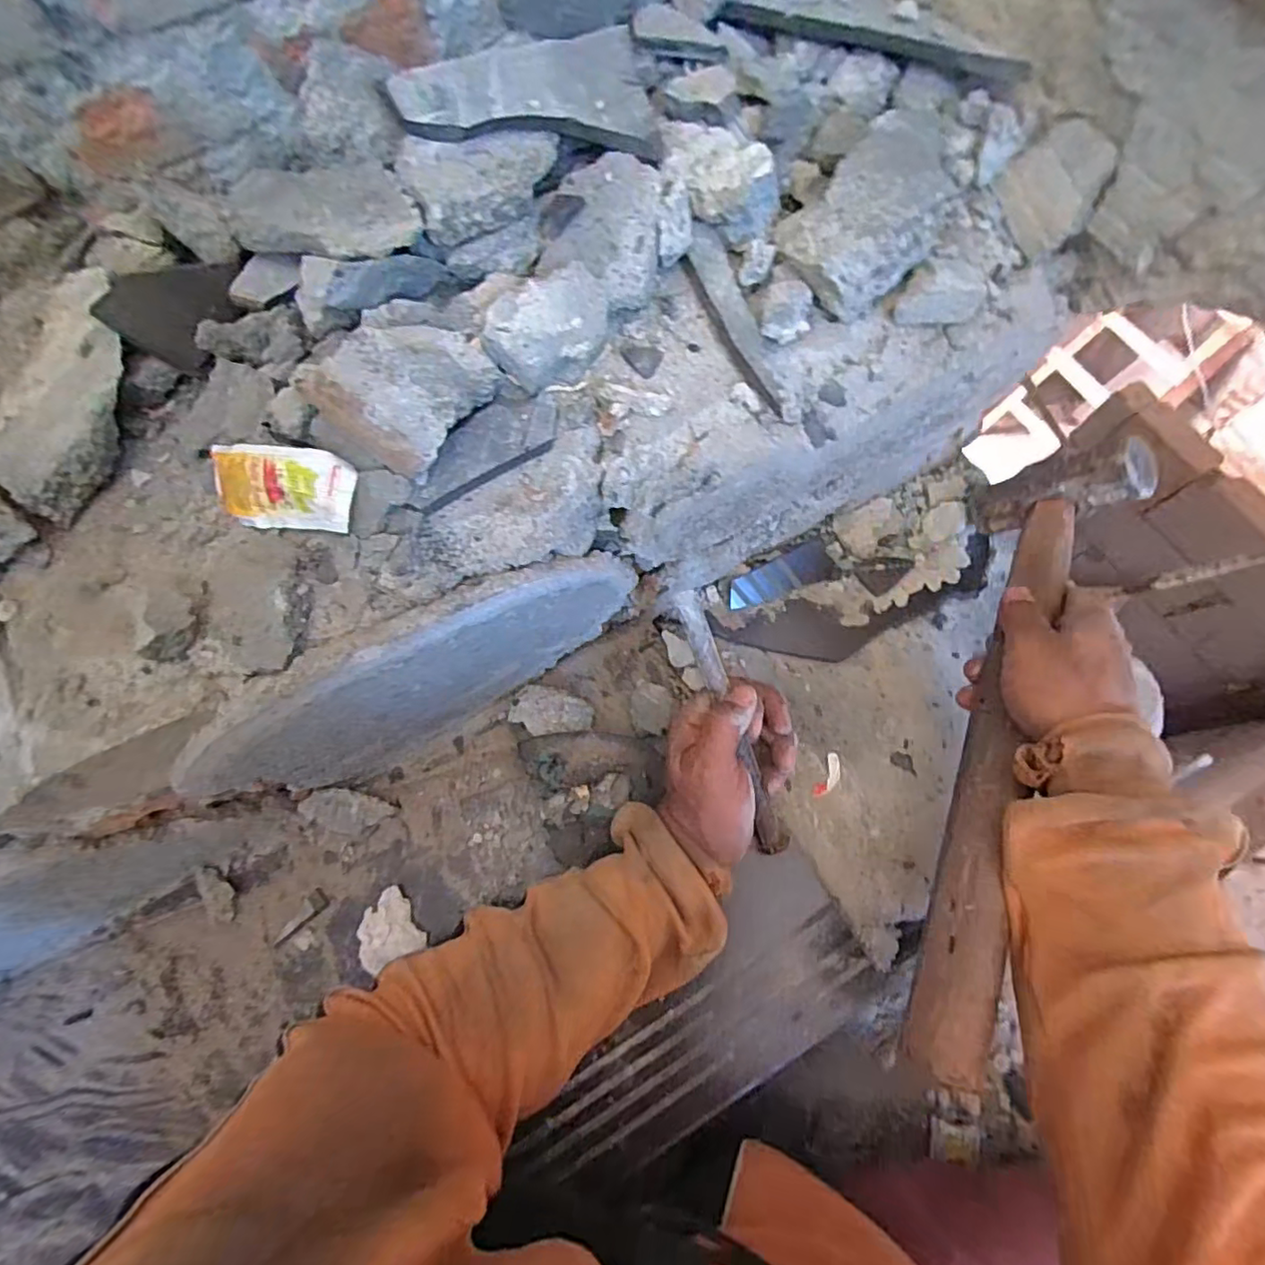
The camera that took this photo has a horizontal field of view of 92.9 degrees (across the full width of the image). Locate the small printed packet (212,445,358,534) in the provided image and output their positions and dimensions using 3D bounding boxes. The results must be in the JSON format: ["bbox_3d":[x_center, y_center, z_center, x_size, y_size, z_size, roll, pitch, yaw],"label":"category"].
[{"bbox_3d":[-0.163,-0.068,0.278,0.069,0.014,0.034,8,72,5],"label":"small printed packet"}]

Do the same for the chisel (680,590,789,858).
[{"bbox_3d":[0.062,0.059,0.370,0.019,0.011,0.184,-23,107,-5],"label":"chisel"}]

